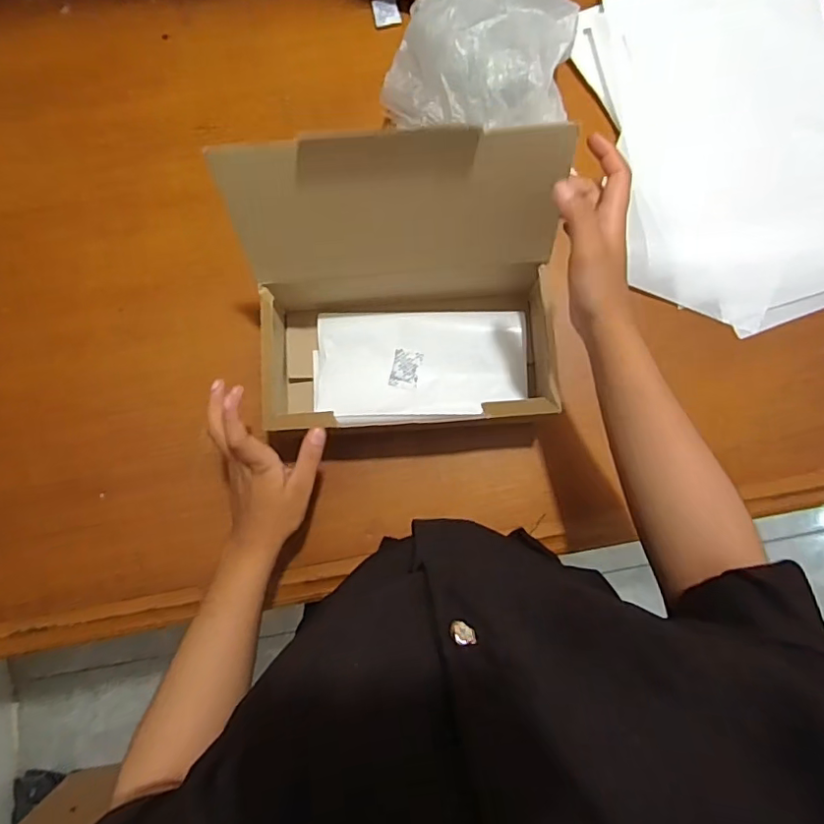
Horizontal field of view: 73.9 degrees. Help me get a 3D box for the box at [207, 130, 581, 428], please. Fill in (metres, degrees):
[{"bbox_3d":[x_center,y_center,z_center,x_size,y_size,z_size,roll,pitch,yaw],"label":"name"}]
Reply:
[{"bbox_3d":[-0.013,-0.091,0.485,0.261,0.216,0.187,-3,84,0],"label":"box"}]

